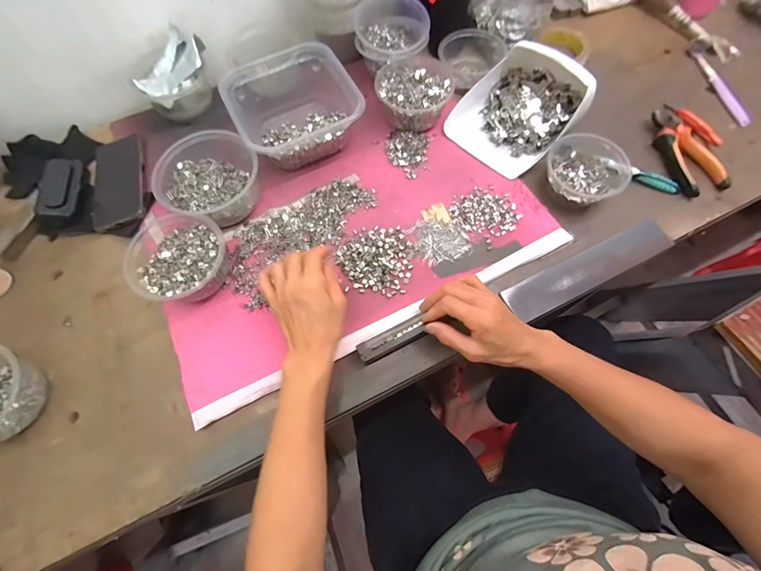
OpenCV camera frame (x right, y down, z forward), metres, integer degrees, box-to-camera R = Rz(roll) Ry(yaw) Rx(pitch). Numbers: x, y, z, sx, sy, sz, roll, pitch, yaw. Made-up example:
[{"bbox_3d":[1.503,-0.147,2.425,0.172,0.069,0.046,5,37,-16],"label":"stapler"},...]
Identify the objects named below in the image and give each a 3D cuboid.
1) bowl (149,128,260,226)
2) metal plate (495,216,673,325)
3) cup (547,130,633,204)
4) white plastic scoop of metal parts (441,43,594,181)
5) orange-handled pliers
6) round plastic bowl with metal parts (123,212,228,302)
[{"bbox_3d":[-0.243,-0.152,0.484,0.132,0.058,0.151,-42,74,-13],"label":"bowl"},{"bbox_3d":[0.279,-0.024,0.457,0.242,0.008,0.048,-25,70,-8],"label":"metal plate"},{"bbox_3d":[0.293,-0.166,0.489,0.106,0.042,0.123,40,75,15],"label":"cup"},{"bbox_3d":[0.206,-0.268,0.515,0.160,0.081,0.171,42,76,16],"label":"white plastic scoop of metal parts"},{"bbox_3d":[0.451,-0.201,0.524,0.074,0.031,0.149,-18,70,-5],"label":"orange-handled pliers"},{"bbox_3d":[-0.251,-0.029,0.440,0.114,0.059,0.108,-1,69,1],"label":"round plastic bowl with metal parts"}]

